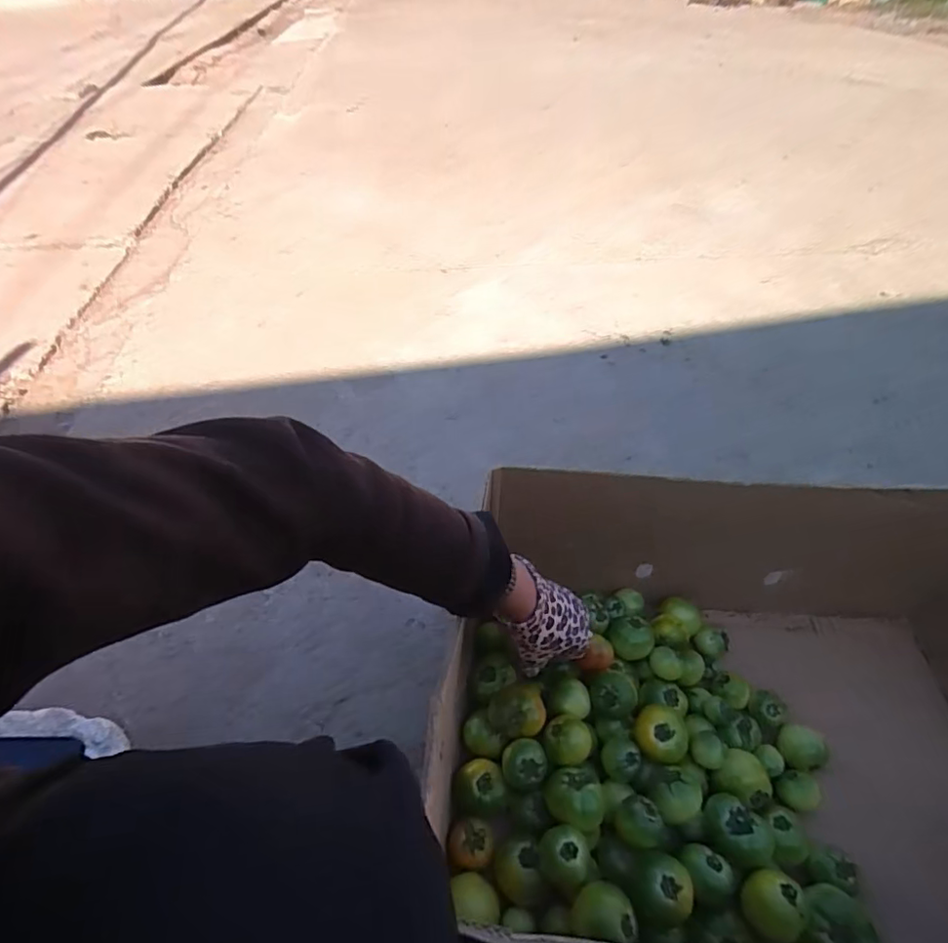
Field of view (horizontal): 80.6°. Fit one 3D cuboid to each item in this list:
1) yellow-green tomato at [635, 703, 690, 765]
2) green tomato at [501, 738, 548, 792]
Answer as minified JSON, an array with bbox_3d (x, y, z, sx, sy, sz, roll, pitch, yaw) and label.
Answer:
[{"bbox_3d":[0.172,0.247,0.520,0.042,0.041,0.048,-29,53,-29],"label":"yellow-green tomato"},{"bbox_3d":[0.045,0.261,0.498,0.038,0.028,0.034,5,44,1],"label":"green tomato"}]

